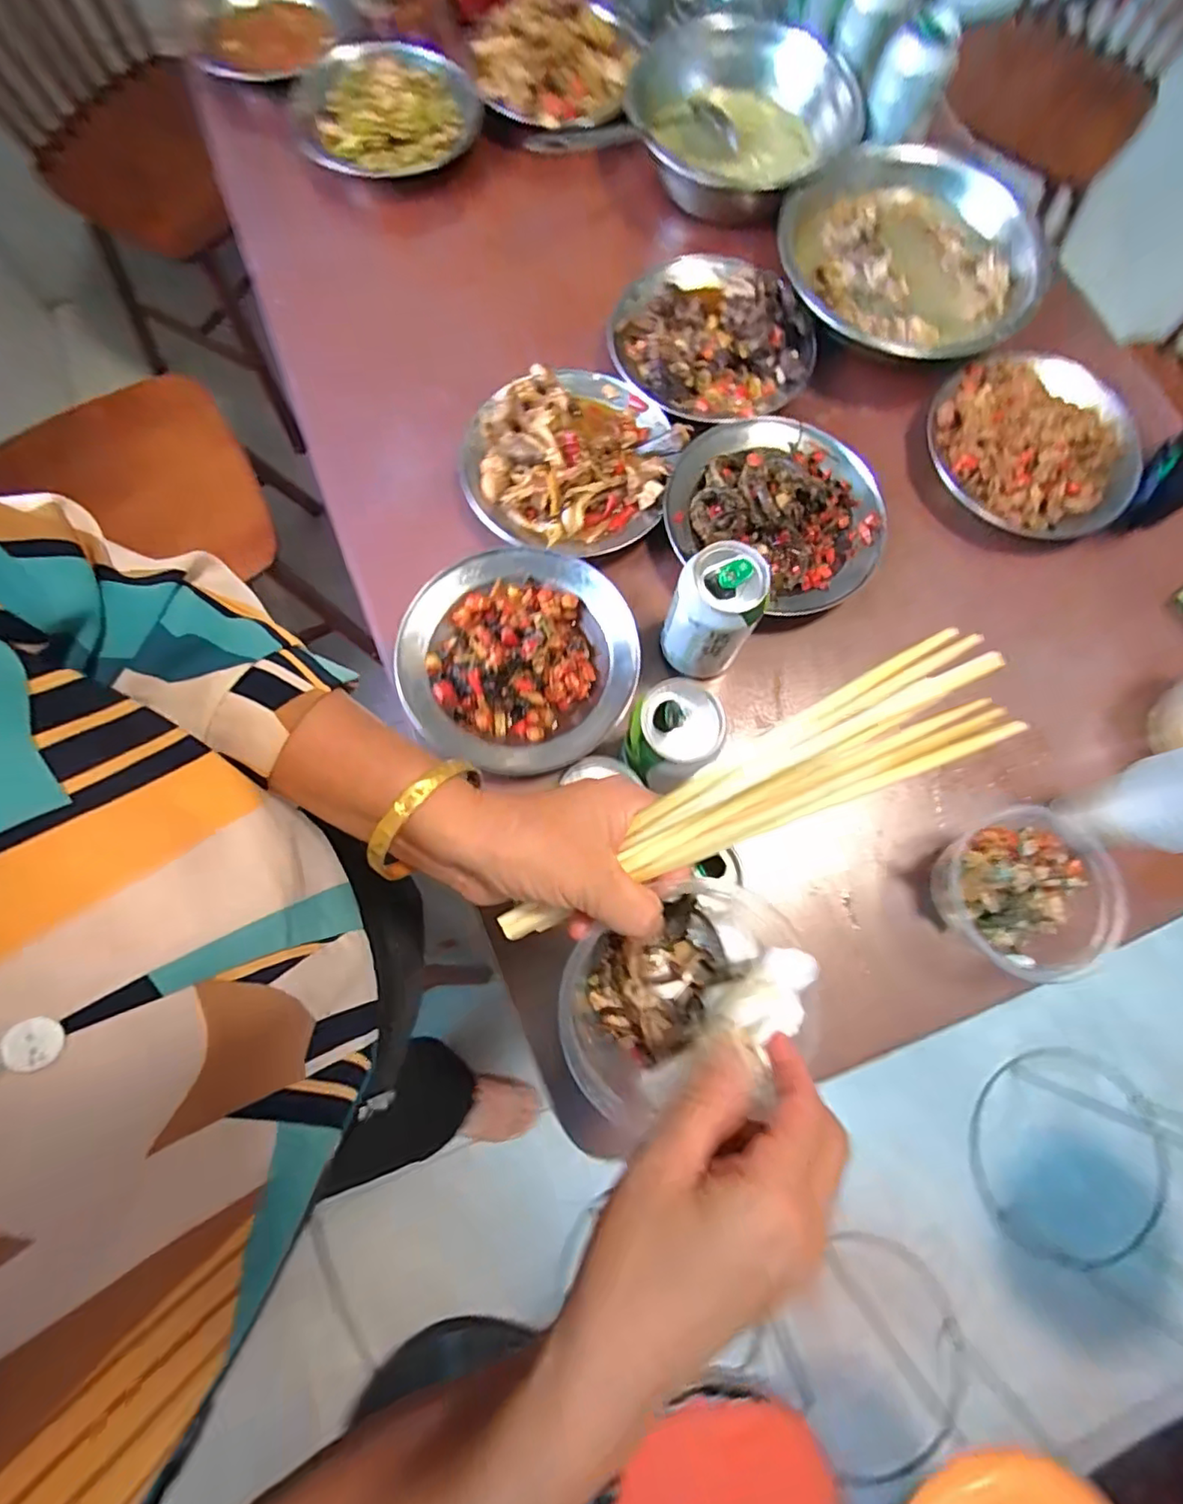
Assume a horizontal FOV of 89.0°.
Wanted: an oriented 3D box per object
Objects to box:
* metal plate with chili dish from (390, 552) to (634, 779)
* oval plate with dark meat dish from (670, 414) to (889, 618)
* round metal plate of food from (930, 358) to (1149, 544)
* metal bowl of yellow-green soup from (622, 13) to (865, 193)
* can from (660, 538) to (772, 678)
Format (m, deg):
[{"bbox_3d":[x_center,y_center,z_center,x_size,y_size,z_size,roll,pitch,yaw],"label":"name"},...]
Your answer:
[{"bbox_3d":[-0.060,-0.077,0.497,0.187,0.030,0.180,0,76,-2],"label":"metal plate with chili dish"},{"bbox_3d":[0.165,-0.212,0.529,0.187,0.041,0.174,38,78,8],"label":"oval plate with dark meat dish"},{"bbox_3d":[0.407,-0.285,0.546,0.189,0.038,0.177,0,76,-2],"label":"round metal plate of food"},{"bbox_3d":[0.154,-0.651,0.611,0.224,0.059,0.201,-6,76,-3],"label":"metal bowl of yellow-green soup"},{"bbox_3d":[0.091,-0.105,0.457,0.061,0.100,0.065,0,76,-2],"label":"can"}]

